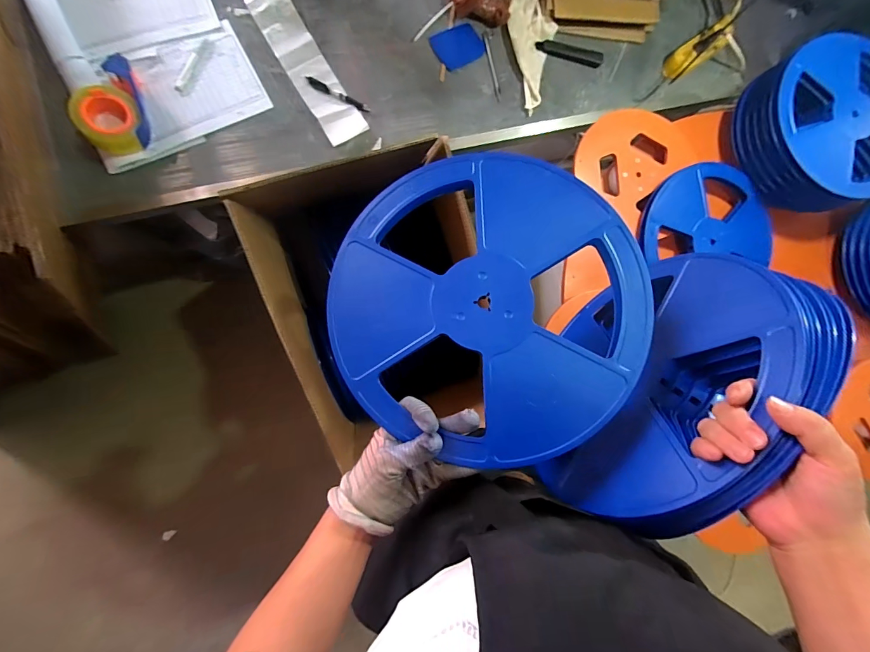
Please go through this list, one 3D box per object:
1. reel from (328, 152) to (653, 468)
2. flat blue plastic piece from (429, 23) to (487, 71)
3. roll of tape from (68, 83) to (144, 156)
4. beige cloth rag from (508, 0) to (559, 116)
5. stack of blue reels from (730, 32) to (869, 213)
[{"bbox_3d":[0.048,-0.026,0.380,0.313,0.013,0.302,-1,84,7],"label":"reel"},{"bbox_3d":[0.051,-0.604,0.801,0.105,0.004,0.086,-28,88,-5],"label":"flat blue plastic piece"},{"bbox_3d":[-0.590,-0.374,0.673,0.084,0.064,0.108,8,87,-6],"label":"roll of tape"},{"bbox_3d":[0.220,-0.605,0.799,0.102,0.036,0.269,-12,89,-7],"label":"beige cloth rag"},{"bbox_3d":[0.778,-0.385,0.737,0.282,0.108,0.298,-12,89,-7],"label":"stack of blue reels"}]

